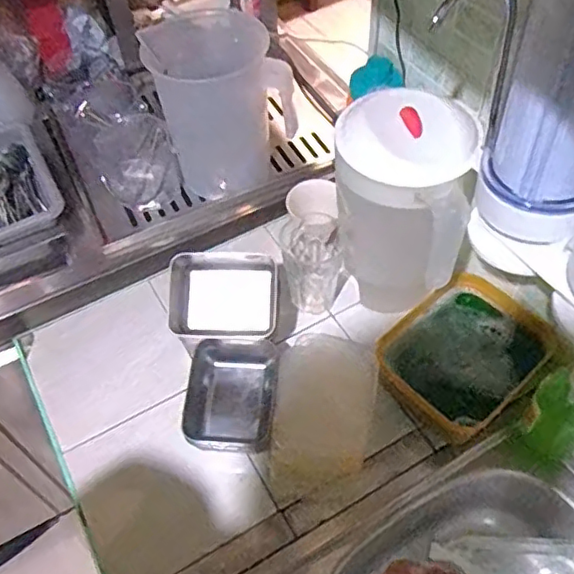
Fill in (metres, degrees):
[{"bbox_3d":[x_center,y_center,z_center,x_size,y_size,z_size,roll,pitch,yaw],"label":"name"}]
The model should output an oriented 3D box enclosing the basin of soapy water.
[{"bbox_3d":[0.229,0.085,0.770,0.193,0.065,0.163,-36,60,-21],"label":"basin of soapy water"}]

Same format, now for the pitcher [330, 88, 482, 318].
[{"bbox_3d":[0.133,-0.078,0.750,0.154,0.269,0.161,5,54,7],"label":"pitcher"}]

